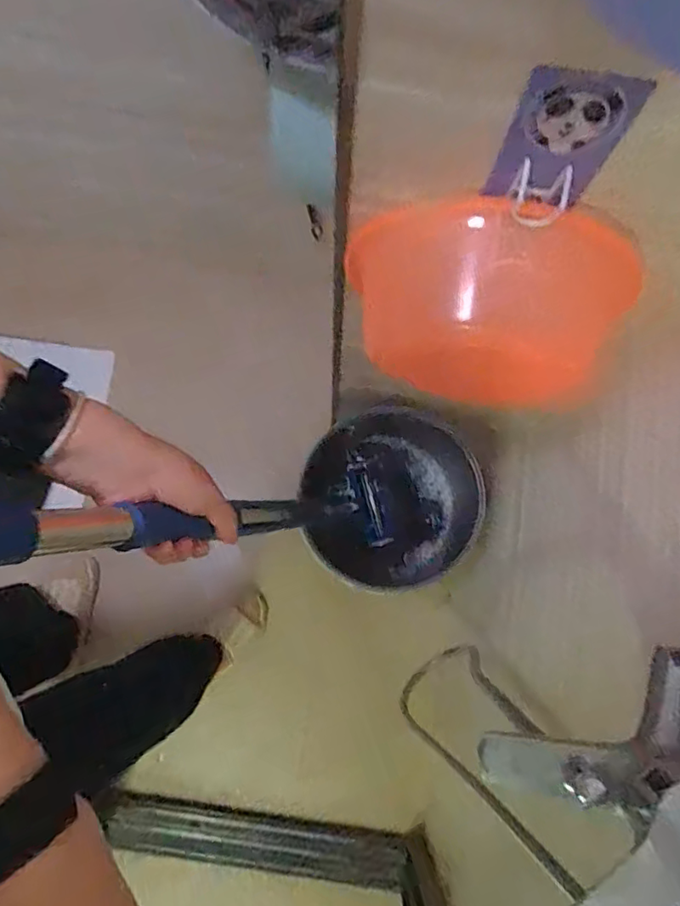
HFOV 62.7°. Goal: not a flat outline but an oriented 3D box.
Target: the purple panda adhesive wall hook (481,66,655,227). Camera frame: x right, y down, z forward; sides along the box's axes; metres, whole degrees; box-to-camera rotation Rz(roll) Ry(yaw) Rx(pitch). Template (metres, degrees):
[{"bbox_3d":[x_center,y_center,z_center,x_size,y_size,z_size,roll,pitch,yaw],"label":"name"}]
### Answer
[{"bbox_3d":[0.139,-0.183,0.348,0.071,0.094,0.031,2,73,-3],"label":"purple panda adhesive wall hook"}]

